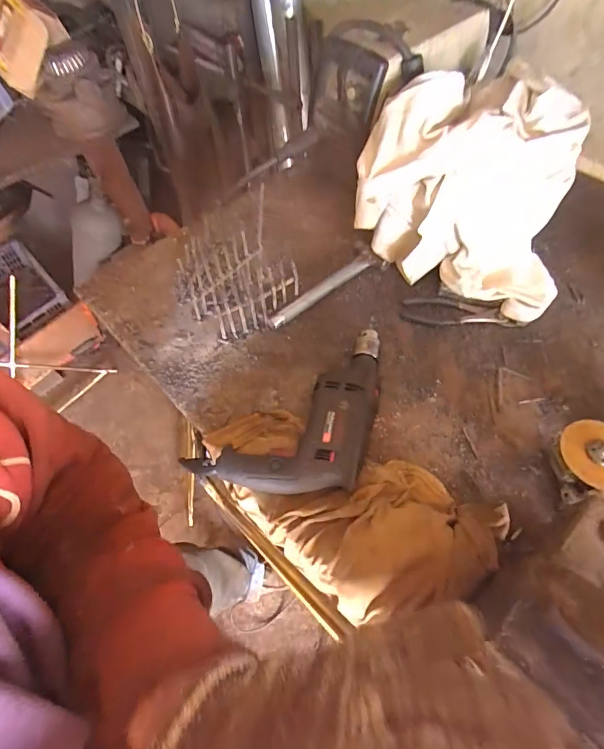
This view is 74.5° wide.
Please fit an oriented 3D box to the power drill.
[{"bbox_3d":[0.009,0.072,0.523,0.313,0.061,0.190,-33,63,-15],"label":"power drill"}]

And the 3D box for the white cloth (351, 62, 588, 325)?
[{"bbox_3d":[0.271,-0.300,0.613,0.351,0.115,0.342,21,102,-4],"label":"white cloth"}]

